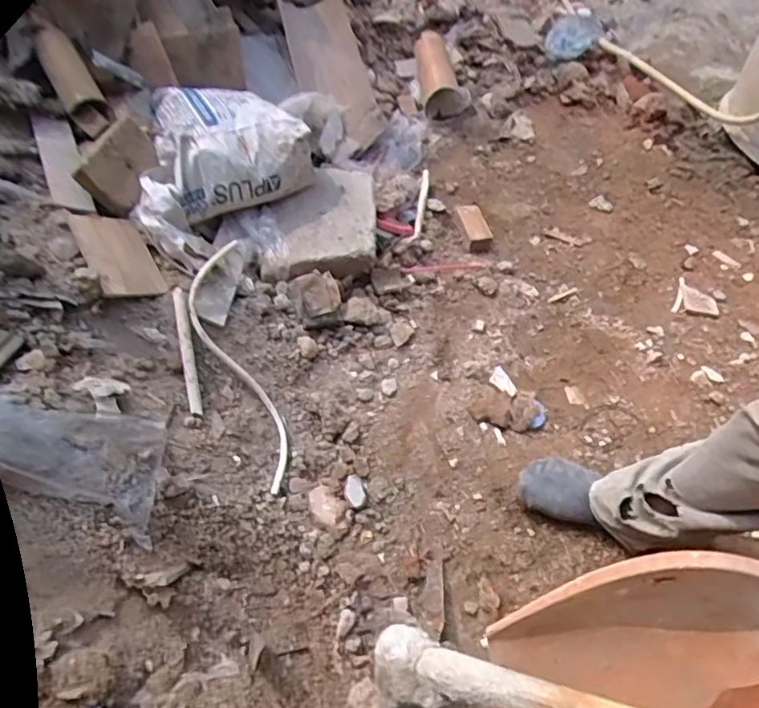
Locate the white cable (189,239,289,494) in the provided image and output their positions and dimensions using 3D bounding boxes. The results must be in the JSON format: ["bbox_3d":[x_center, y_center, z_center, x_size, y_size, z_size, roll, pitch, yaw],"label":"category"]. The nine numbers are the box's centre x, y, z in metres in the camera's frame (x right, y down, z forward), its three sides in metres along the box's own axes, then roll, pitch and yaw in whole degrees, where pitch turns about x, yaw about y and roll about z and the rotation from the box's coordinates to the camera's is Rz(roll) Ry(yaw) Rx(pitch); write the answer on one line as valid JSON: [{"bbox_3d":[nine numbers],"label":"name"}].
[{"bbox_3d":[-0.213,0.014,0.872,0.110,0.028,0.388,-10,82,-42],"label":"white cable"}]

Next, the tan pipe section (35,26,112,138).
[{"bbox_3d":[-0.513,-0.453,0.979,0.064,0.056,0.186,-31,99,-23],"label":"tan pipe section"}]

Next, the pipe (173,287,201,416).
[{"bbox_3d":[-0.274,-0.006,0.832,0.016,0.021,0.185,-9,83,-9],"label":"pipe"}]

